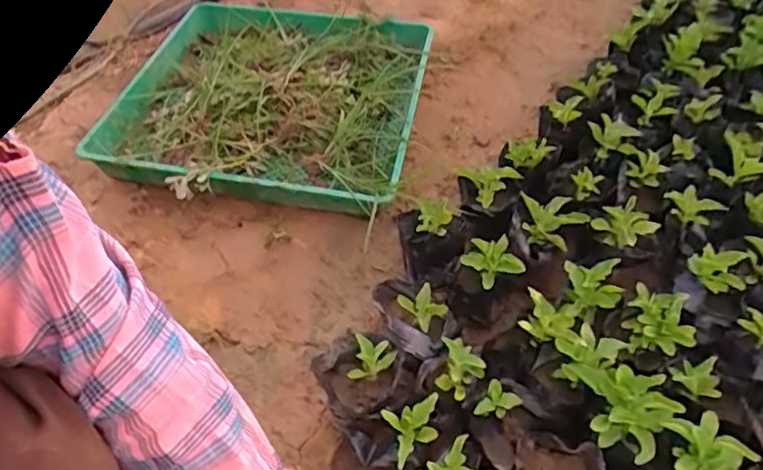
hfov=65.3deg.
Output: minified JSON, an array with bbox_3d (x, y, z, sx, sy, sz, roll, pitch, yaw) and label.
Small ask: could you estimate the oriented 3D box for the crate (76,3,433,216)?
[{"bbox_3d":[-0.156,-0.202,0.880,0.411,0.082,0.426,7,48,10],"label":"crate"}]

